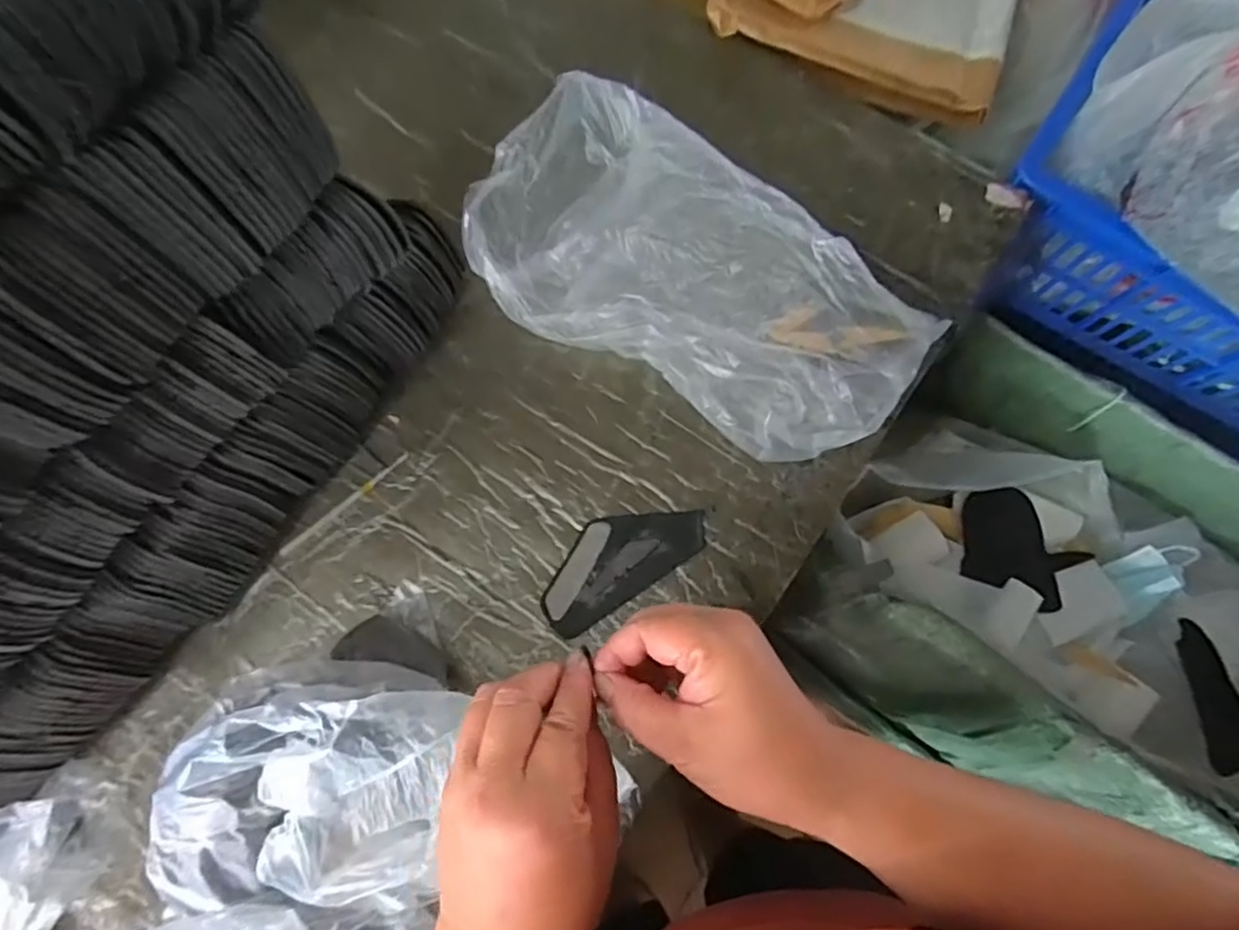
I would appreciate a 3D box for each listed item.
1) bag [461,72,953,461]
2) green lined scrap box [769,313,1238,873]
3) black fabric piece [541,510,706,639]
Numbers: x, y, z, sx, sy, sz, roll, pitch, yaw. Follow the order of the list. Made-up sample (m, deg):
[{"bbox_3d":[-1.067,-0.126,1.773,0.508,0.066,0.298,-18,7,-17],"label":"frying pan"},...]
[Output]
[{"bbox_3d":[0.057,-0.156,0.527,0.379,0.094,0.205,35,77,9],"label":"bag"},{"bbox_3d":[0.531,0.181,0.699,0.623,0.259,0.429,30,76,8],"label":"green lined scrap box"},{"bbox_3d":[-0.001,0.073,0.514,0.142,0.005,0.065,-34,77,-9],"label":"black fabric piece"}]

